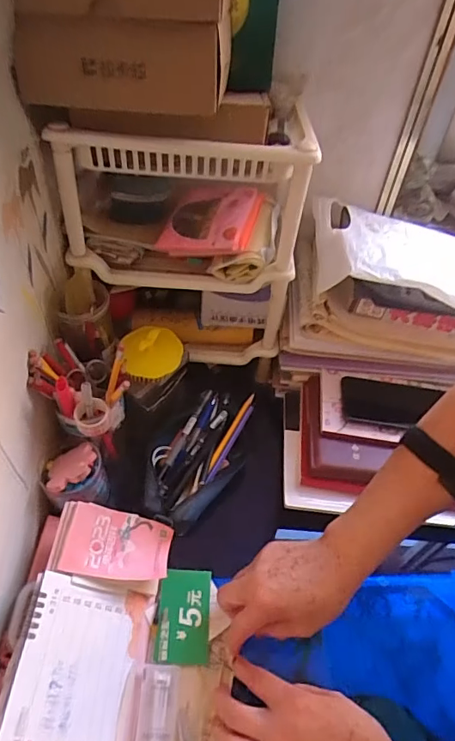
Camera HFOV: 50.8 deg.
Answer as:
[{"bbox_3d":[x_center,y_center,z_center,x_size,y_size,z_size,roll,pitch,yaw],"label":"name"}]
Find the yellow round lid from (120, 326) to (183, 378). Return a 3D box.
[{"bbox_3d":[-0.093,-0.022,0.579,0.071,0.028,0.071,17,69,-31],"label":"yellow round lid"}]

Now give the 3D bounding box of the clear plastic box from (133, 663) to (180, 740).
[{"bbox_3d":[-0.067,0.334,0.447,0.038,0.013,0.101,2,50,-2],"label":"clear plastic box"}]

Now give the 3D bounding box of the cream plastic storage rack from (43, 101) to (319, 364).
[{"bbox_3d":[-0.051,-0.142,0.575,0.249,0.307,0.120,-8,51,-10],"label":"cream plastic storage rack"}]

